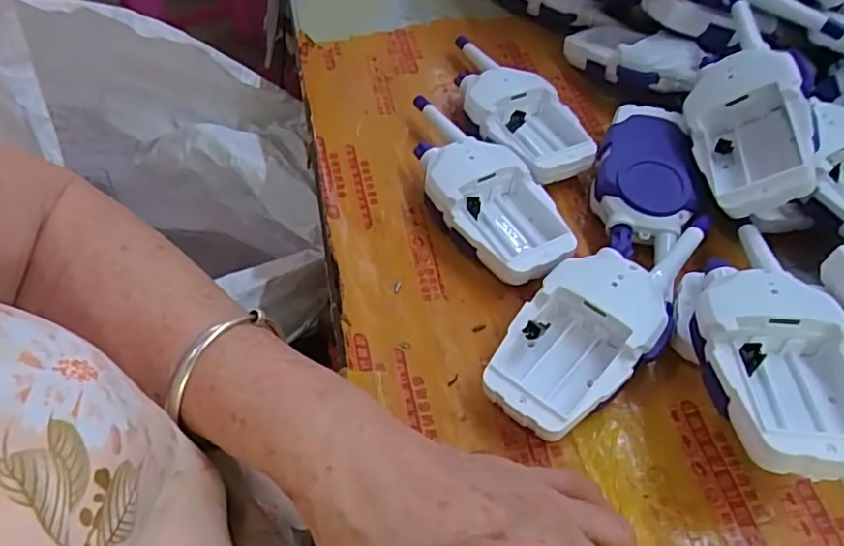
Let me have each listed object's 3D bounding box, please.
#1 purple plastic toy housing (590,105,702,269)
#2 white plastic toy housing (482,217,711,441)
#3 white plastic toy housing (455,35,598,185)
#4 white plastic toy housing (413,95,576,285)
[{"bbox_3d":[0.143,-0.063,0.387,0.060,0.033,0.111,16,56,10],"label":"purple plastic toy housing"},{"bbox_3d":[0.100,0.020,0.330,0.065,0.037,0.161,36,61,22],"label":"white plastic toy housing"},{"bbox_3d":[0.064,-0.120,0.441,0.064,0.041,0.150,-20,57,-14],"label":"white plastic toy housing"},{"bbox_3d":[0.029,-0.056,0.389,0.065,0.036,0.166,-33,61,-22],"label":"white plastic toy housing"}]

